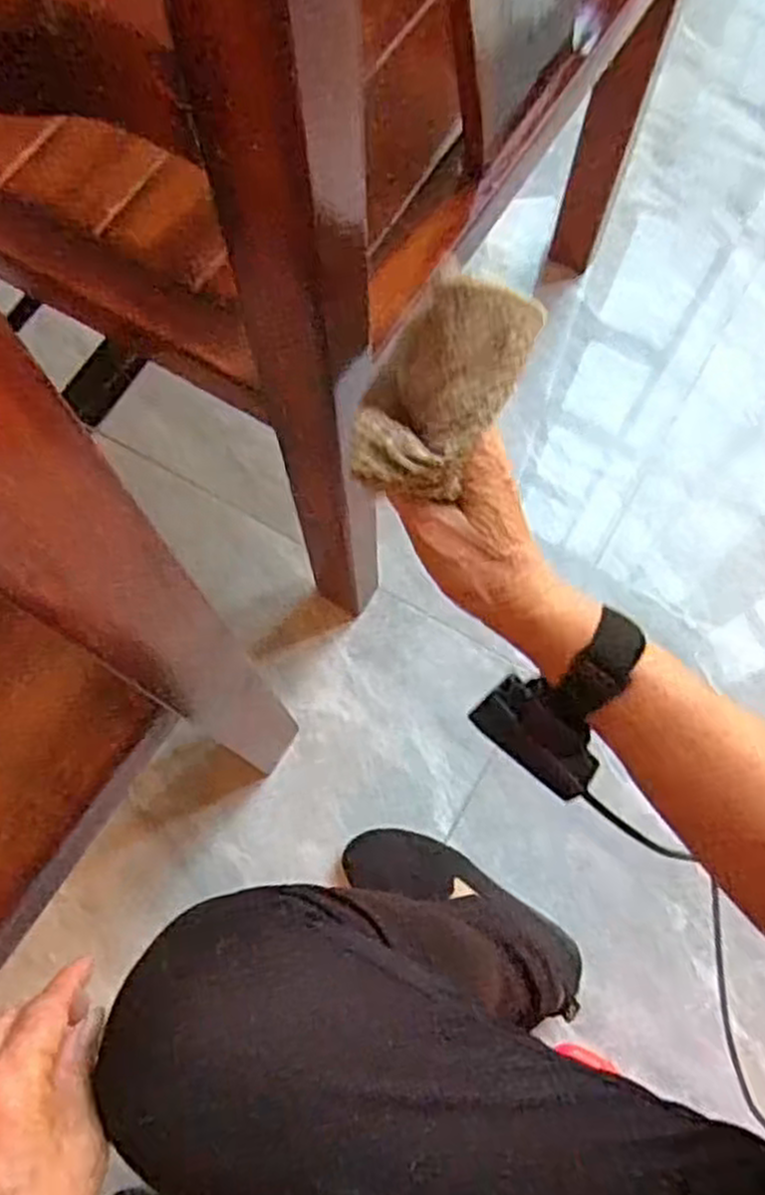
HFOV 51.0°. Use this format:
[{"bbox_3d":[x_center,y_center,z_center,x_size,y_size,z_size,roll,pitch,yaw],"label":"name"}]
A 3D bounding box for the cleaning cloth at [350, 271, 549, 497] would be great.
[{"bbox_3d":[0.027,-0.102,0.385,0.063,0.030,0.107,28,74,10],"label":"cleaning cloth"}]

